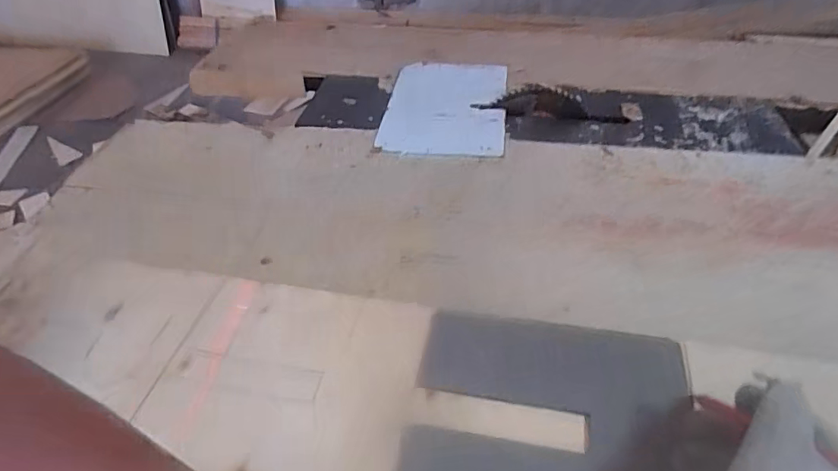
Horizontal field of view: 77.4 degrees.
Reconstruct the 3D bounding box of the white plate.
[{"bbox_3d":[0.038,-0.186,0.741,0.164,0.008,0.233,3,46,9],"label":"white plate"}]

